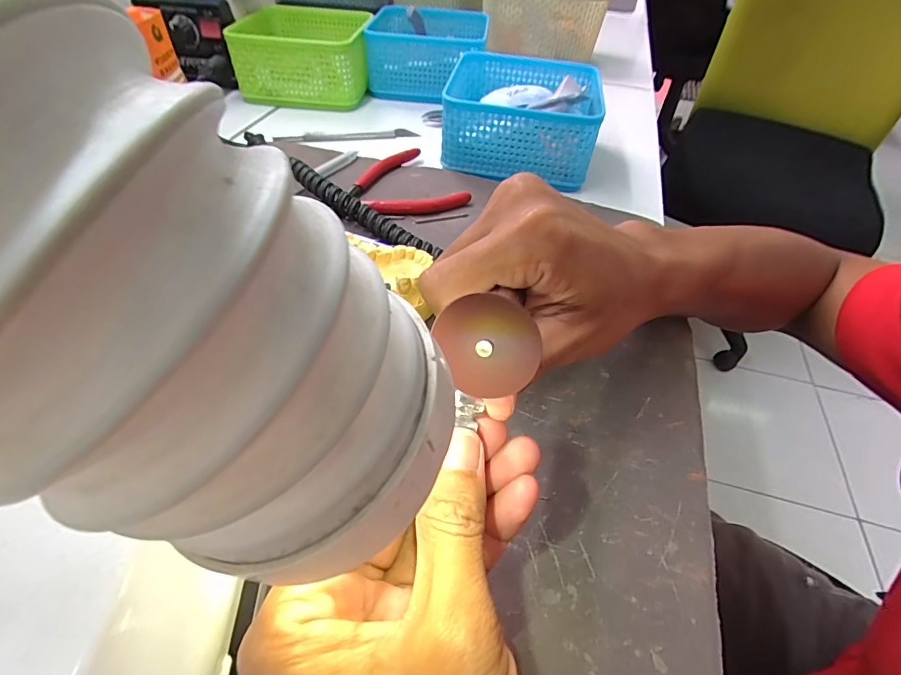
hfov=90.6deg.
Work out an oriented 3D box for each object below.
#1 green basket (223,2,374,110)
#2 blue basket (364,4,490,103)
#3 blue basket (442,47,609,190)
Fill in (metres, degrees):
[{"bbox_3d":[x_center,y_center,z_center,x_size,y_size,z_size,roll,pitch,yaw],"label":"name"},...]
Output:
[{"bbox_3d":[-0.155,-0.314,0.499,0.129,0.070,0.132,3,47,-1],"label":"green basket"},{"bbox_3d":[-0.026,-0.333,0.522,0.130,0.063,0.131,4,47,-1],"label":"blue basket"},{"bbox_3d":[0.064,-0.203,0.409,0.136,0.059,0.135,8,47,3],"label":"blue basket"}]

